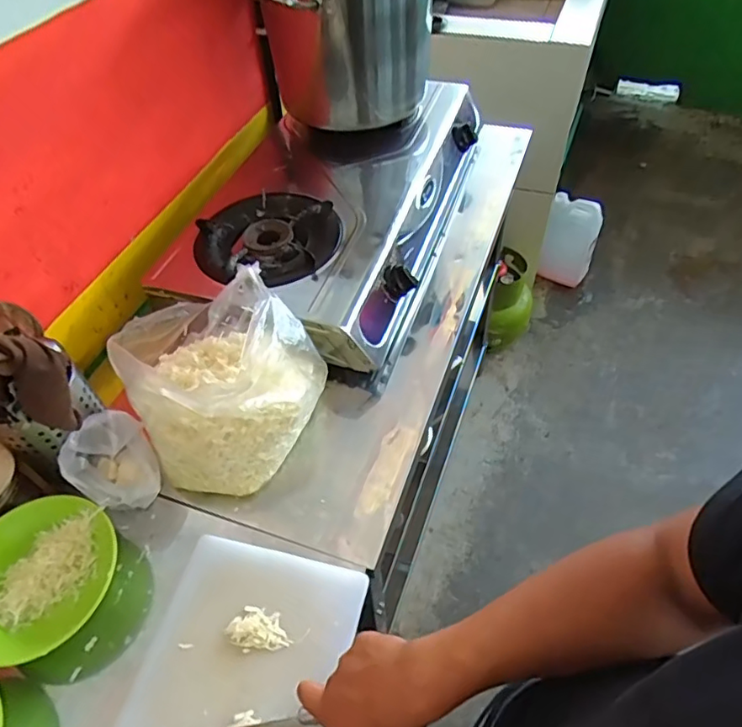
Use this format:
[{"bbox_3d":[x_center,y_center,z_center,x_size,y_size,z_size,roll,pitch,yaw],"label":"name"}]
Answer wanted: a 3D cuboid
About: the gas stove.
[{"bbox_3d":[-0.065,-0.281,0.968,0.377,0.150,0.627,13,53,14],"label":"gas stove"}]

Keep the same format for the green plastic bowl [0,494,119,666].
[{"bbox_3d":[-0.353,0.232,0.588,0.159,0.078,0.142,-27,53,-17],"label":"green plastic bowl"}]

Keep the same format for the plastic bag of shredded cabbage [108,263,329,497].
[{"bbox_3d":[-0.179,0.020,0.682,0.181,0.163,0.218,33,60,27],"label":"plastic bag of shredded cabbage"}]

